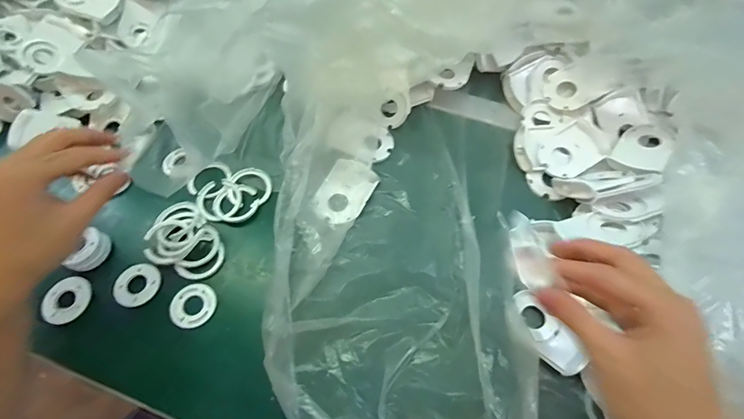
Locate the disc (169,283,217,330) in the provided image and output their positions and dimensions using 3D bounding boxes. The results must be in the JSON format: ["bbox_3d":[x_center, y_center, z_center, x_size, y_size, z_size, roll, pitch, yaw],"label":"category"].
[{"bbox_3d":[-0.182,0.097,0.403,0.043,0.006,0.044,0,60,0],"label":"disc"}]

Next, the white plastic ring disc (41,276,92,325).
[{"bbox_3d":[-0.306,0.090,0.398,0.040,0.006,0.047,-1,60,-1],"label":"white plastic ring disc"}]

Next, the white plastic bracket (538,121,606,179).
[{"bbox_3d":[0.237,-0.069,0.478,0.071,0.012,0.054,-26,63,-14],"label":"white plastic bracket"}]

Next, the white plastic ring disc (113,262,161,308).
[{"bbox_3d":[-0.243,0.078,0.412,0.043,0.008,0.045,0,60,0],"label":"white plastic ring disc"}]

